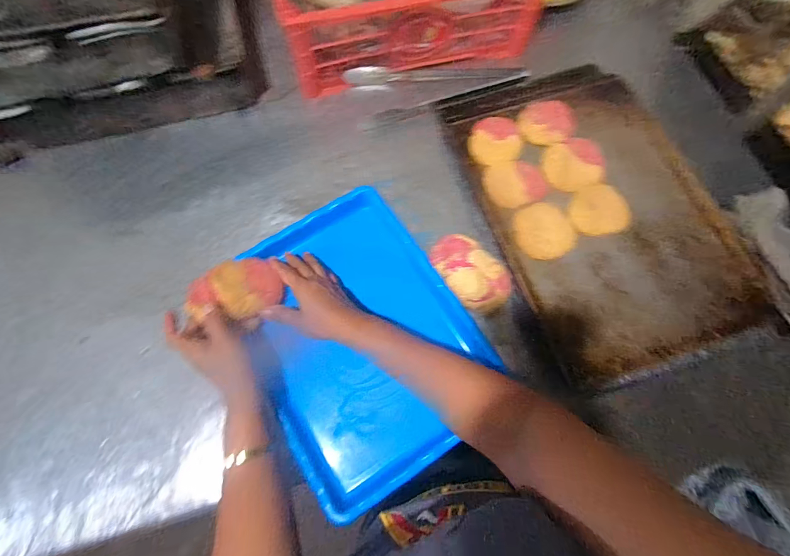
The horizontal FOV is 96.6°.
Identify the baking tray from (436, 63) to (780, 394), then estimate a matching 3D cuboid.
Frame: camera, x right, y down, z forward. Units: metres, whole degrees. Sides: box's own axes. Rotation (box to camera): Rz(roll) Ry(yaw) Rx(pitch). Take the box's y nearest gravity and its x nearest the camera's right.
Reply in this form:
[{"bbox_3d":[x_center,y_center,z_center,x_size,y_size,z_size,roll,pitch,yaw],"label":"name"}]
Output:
[{"bbox_3d":[0.305,-0.120,0.546,0.323,0.025,0.510,-16,71,-7],"label":"baking tray"}]

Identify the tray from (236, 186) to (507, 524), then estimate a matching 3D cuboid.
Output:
[{"bbox_3d":[-0.053,0.072,0.486,0.274,0.050,0.366,-32,75,-8],"label":"tray"}]

